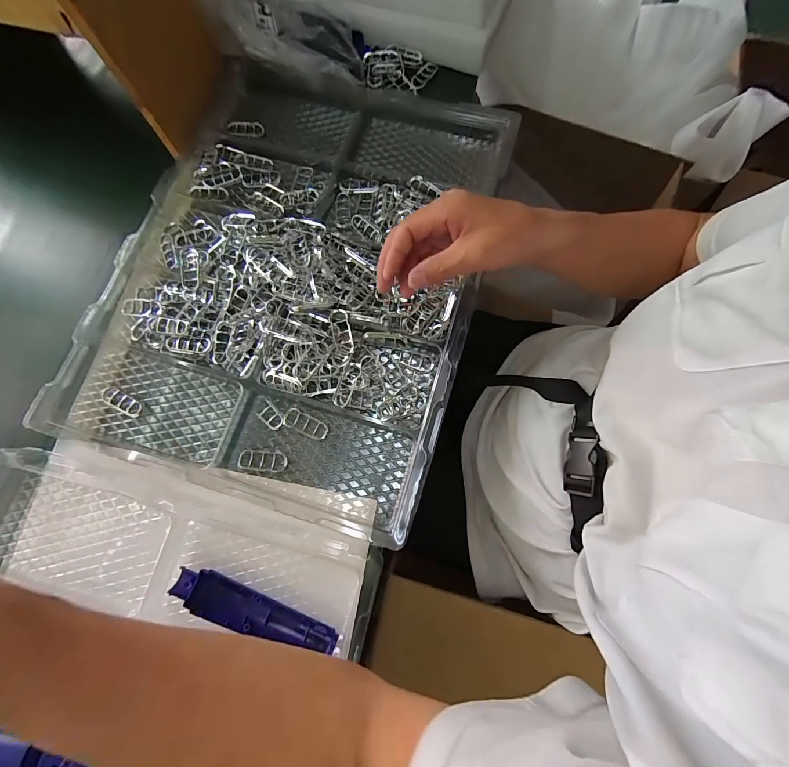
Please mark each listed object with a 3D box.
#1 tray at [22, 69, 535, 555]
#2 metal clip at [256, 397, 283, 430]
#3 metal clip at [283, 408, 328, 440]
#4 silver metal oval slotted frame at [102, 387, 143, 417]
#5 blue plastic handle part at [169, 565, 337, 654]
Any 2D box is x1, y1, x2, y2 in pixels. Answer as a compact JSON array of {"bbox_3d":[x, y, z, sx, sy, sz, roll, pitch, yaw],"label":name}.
[{"bbox_3d":[-0.124,-0.153,0.439,0.424,0.050,0.535,16,77,5],"label":"tray"},{"bbox_3d":[-0.141,0.035,0.398,0.041,0.008,0.021,44,81,10],"label":"metal clip"},{"bbox_3d":[-0.101,0.046,0.398,0.053,0.008,0.023,23,78,6],"label":"metal clip"},{"bbox_3d":[-0.315,0.020,0.404,0.053,0.007,0.019,27,78,7],"label":"silver metal oval slotted frame"},{"bbox_3d":[-0.136,0.224,0.343,0.164,0.018,0.035,22,78,6],"label":"blue plastic handle part"}]

